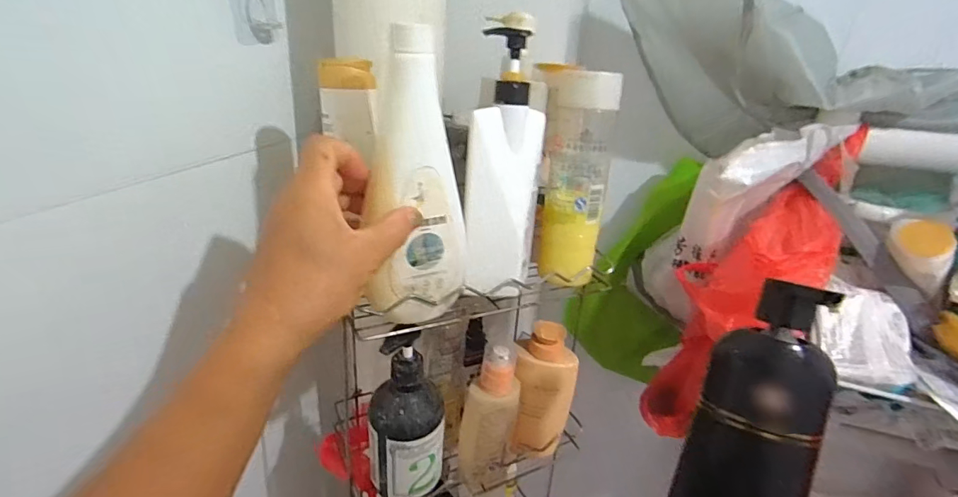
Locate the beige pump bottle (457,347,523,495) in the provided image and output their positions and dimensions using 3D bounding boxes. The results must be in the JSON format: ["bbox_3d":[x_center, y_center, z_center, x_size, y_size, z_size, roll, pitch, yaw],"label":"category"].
[{"bbox_3d":[0.012,0.172,0.485,0.064,0.176,0.042,-10,30,-28],"label":"beige pump bottle"}]

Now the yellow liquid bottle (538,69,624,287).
[{"bbox_3d":[0.094,-0.065,0.450,0.069,0.193,0.080,10,26,8],"label":"yellow liquid bottle"}]

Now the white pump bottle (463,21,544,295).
[{"bbox_3d":[0.024,-0.070,0.397,0.061,0.208,0.076,7,26,4],"label":"white pump bottle"}]

